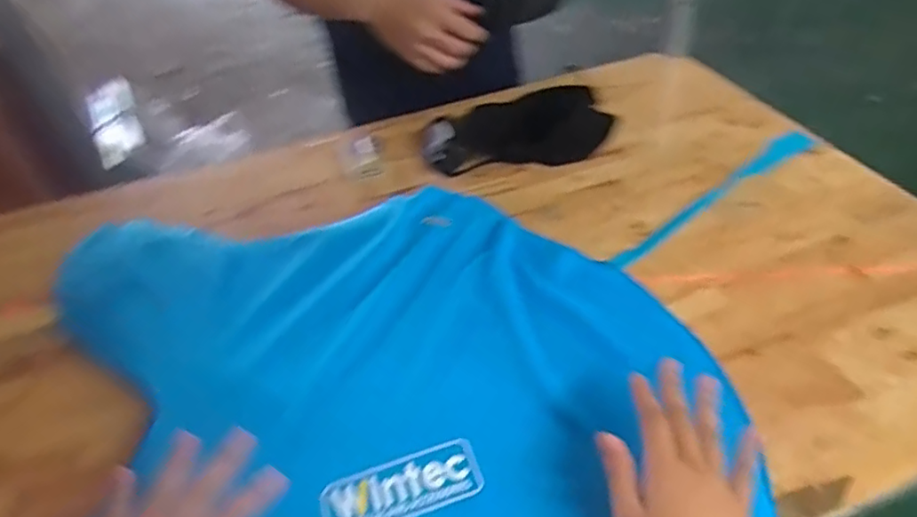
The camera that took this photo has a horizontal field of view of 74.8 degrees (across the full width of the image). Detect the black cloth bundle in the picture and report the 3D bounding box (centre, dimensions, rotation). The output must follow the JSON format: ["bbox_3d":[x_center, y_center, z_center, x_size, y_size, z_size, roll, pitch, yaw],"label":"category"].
[{"bbox_3d":[0.099,-0.197,0.934,0.277,0.043,0.128,-16,44,-10],"label":"black cloth bundle"}]

